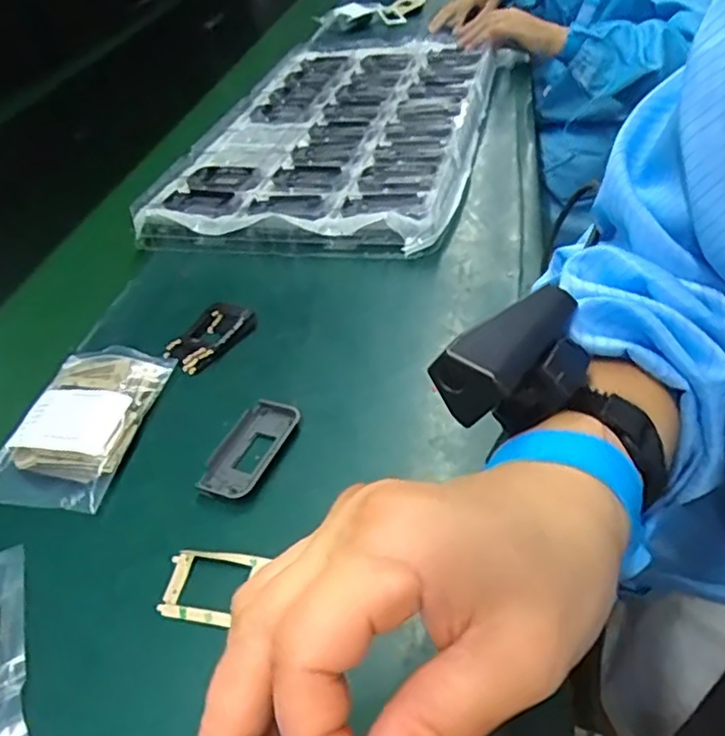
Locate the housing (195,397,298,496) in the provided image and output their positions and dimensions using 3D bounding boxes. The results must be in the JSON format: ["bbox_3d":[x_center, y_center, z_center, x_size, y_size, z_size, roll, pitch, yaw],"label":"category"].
[{"bbox_3d":[-0.070,0.049,0.394,0.040,0.007,0.076,12,46,26],"label":"housing"}]

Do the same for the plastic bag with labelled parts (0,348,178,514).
[{"bbox_3d":[-0.188,0.035,0.423,0.085,0.018,0.128,0,42,14],"label":"plastic bag with labelled parts"}]

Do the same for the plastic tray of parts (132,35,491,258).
[{"bbox_3d":[-0.013,-0.292,0.754,0.311,0.046,0.534,3,42,17],"label":"plastic tray of parts"}]

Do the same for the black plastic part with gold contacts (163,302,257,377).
[{"bbox_3d":[-0.119,-0.026,0.491,0.048,0.009,0.073,23,51,34],"label":"black plastic part with gold contacts"}]

